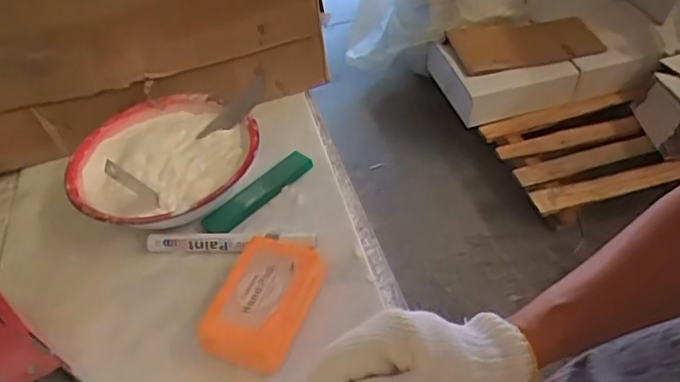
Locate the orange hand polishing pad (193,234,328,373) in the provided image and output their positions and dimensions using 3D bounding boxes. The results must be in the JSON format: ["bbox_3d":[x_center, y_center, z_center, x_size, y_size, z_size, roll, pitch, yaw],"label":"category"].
[{"bbox_3d":[-0.054,0.080,0.422,0.066,0.030,0.101,13,49,19],"label":"orange hand polishing pad"}]

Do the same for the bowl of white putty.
[{"bbox_3d":[-0.157,-0.021,0.527,0.169,0.044,0.162,-4,46,4],"label":"bowl of white putty"}]

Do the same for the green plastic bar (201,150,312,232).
[{"bbox_3d":[-0.072,-0.001,0.505,0.030,0.005,0.107,31,57,32],"label":"green plastic bar"}]

